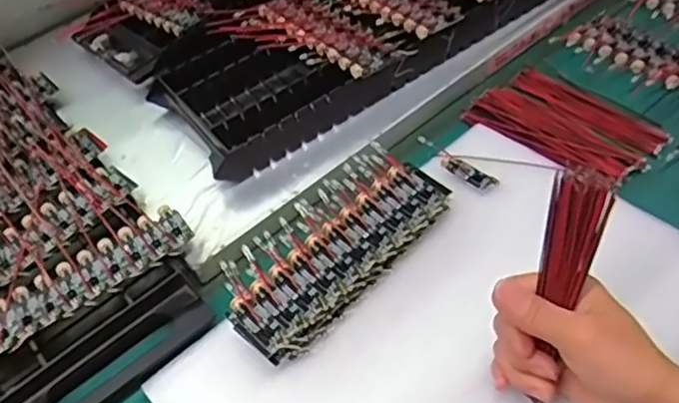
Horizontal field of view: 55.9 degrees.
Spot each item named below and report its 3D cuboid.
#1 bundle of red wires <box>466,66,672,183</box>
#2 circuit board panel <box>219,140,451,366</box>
[{"bbox_3d":[0.177,-0.063,0.507,0.138,0.011,0.086,31,59,35],"label":"bundle of red wires"},{"bbox_3d":[-0.005,0.030,0.426,0.164,0.028,0.071,-39,50,-23],"label":"circuit board panel"}]

